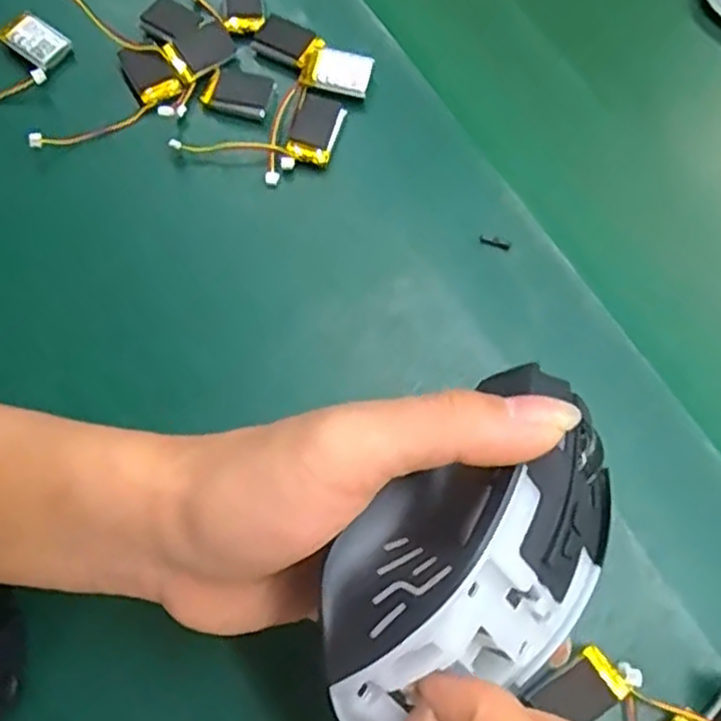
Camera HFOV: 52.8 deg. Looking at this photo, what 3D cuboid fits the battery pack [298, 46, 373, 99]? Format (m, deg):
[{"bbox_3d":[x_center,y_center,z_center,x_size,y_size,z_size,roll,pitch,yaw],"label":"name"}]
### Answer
[{"bbox_3d":[-0.011,-0.136,0.344,0.031,0.008,0.021,12,77,3],"label":"battery pack"}]

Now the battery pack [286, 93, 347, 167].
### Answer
[{"bbox_3d":[-0.020,-0.107,0.335,0.020,0.006,0.034,18,77,4],"label":"battery pack"}]

